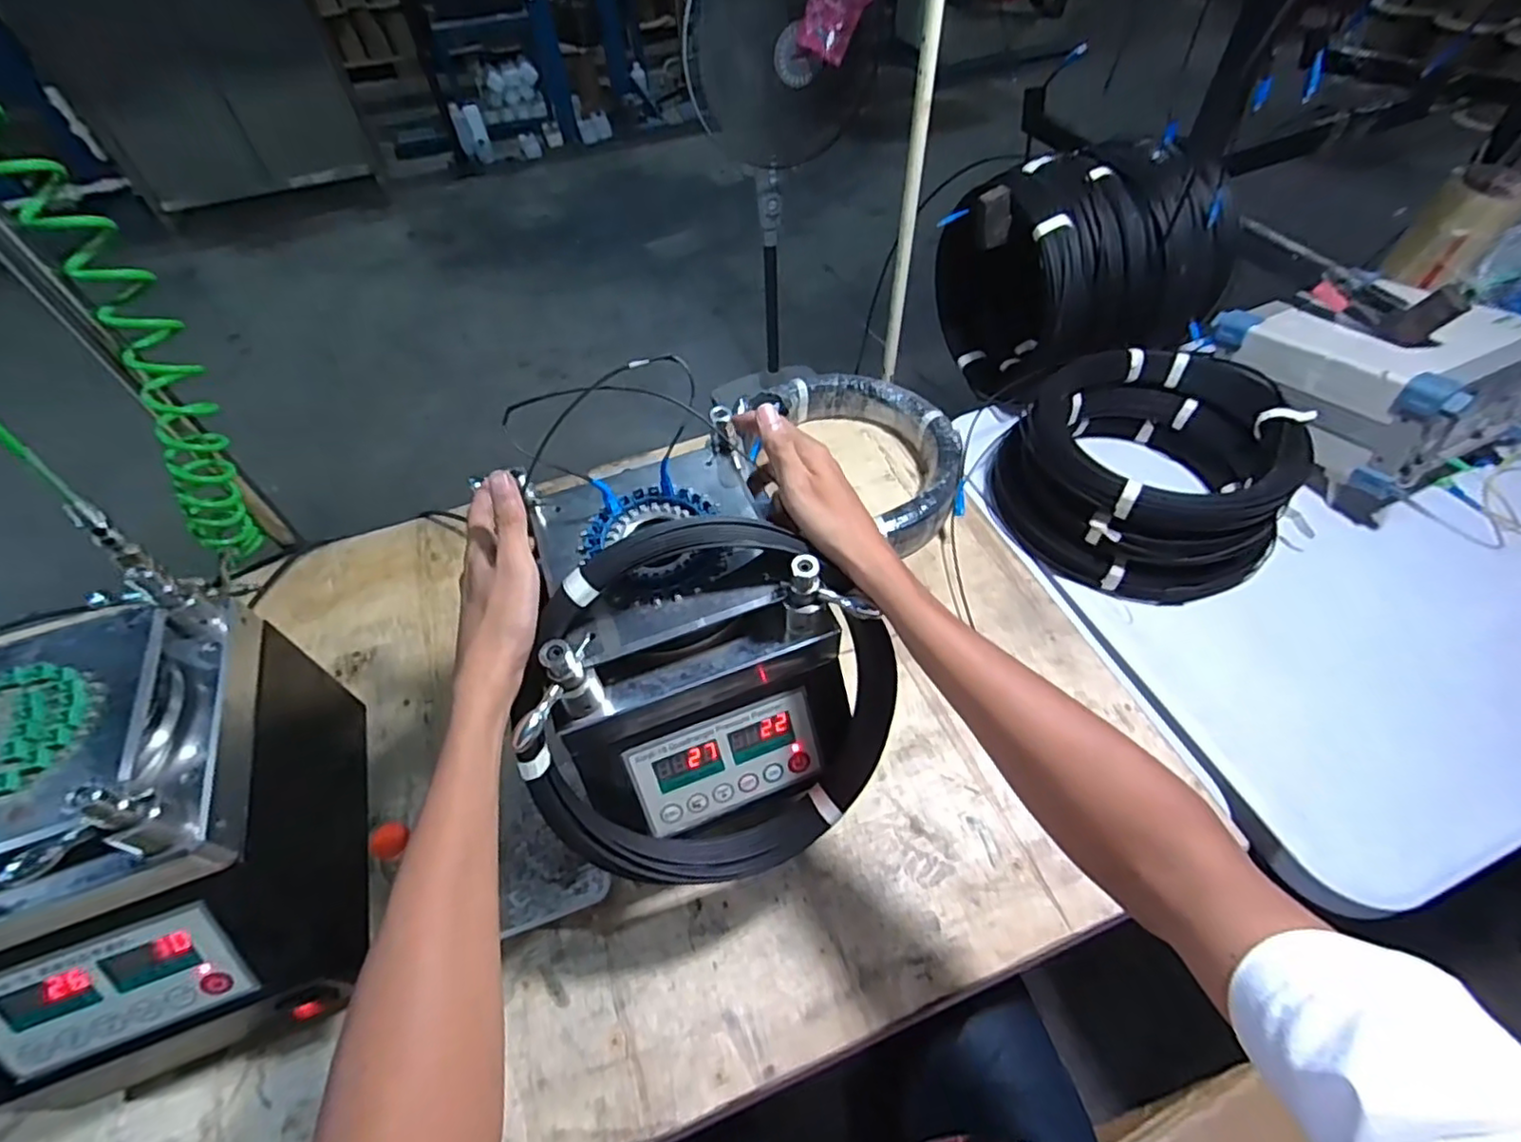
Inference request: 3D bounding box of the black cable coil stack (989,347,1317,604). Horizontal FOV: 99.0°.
[{"bbox_3d":[0.484,-0.126,0.818,0.292,0.143,0.316,-37,60,-22],"label":"black cable coil stack"}]

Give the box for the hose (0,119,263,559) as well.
[{"bbox_3d":[-0.644,-0.224,0.634,0.095,0.513,0.138,37,63,27],"label":"hose"}]

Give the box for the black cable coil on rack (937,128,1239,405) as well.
[{"bbox_3d":[0.457,-0.447,0.974,0.339,0.282,0.318,-27,57,-16],"label":"black cable coil on rack"}]

